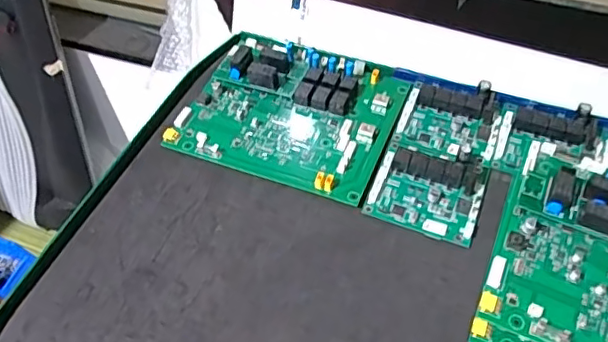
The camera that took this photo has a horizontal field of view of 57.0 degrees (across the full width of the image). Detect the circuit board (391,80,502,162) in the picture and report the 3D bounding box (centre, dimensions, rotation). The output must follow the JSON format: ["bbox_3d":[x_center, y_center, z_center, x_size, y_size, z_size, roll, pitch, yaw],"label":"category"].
[{"bbox_3d":[0.141,-0.050,0.544,0.092,0.023,0.092,16,53,16],"label":"circuit board"}]

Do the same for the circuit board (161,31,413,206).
[{"bbox_3d":[-0.012,-0.065,0.564,0.200,0.028,0.173,15,53,16],"label":"circuit board"}]

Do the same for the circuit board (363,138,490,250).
[{"bbox_3d":[0.110,0.014,0.498,0.094,0.013,0.084,17,53,17],"label":"circuit board"}]

